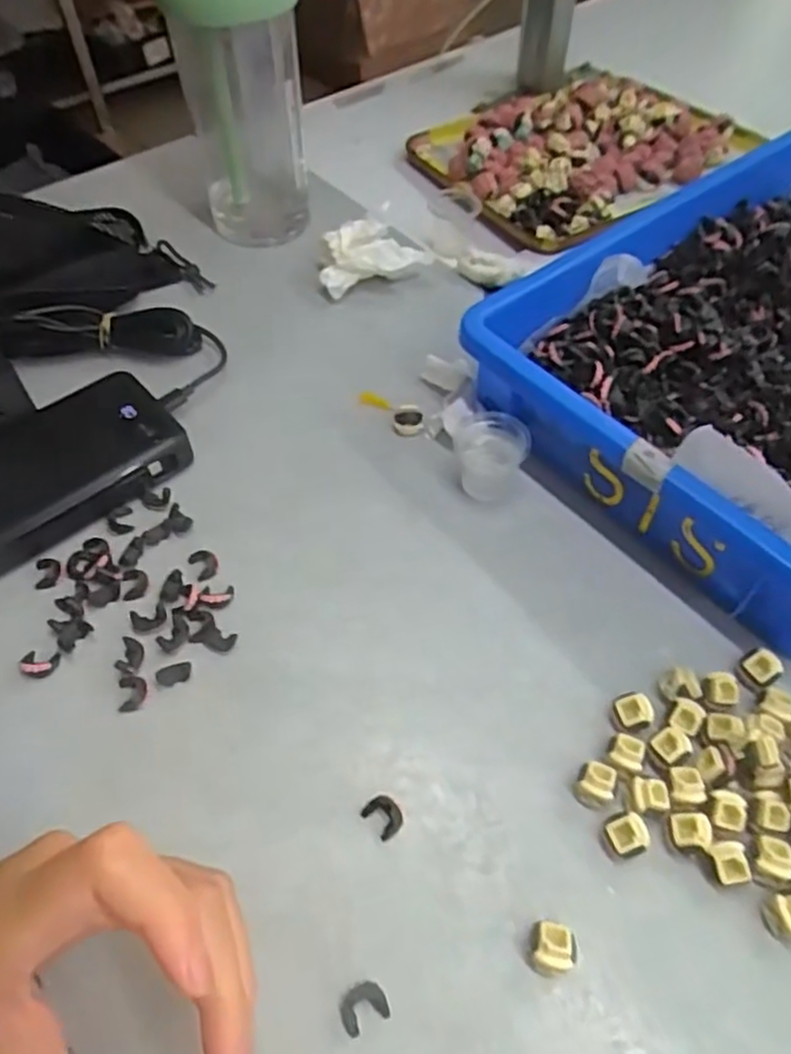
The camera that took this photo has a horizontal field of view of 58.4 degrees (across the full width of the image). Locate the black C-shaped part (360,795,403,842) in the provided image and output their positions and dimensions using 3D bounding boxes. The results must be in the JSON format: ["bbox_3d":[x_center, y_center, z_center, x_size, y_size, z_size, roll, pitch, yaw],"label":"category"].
[{"bbox_3d":[-0.004,0.116,0.284,0.013,0.007,0.015,-38,62,-21],"label":"black C-shaped part"}]

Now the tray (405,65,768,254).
[{"bbox_3d":[0.146,-0.321,0.587,0.265,0.035,0.205,-34,60,-22],"label":"tray"}]

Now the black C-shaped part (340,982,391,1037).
[{"bbox_3d":[-0.012,0.169,0.248,0.016,0.004,0.013,-22,56,-15],"label":"black C-shaped part"}]

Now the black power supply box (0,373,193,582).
[{"bbox_3d":[-0.192,-0.021,0.372,0.155,0.028,0.077,-34,60,-22],"label":"black power supply box"}]

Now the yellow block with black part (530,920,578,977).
[{"bbox_3d":[0.056,0.152,0.255,0.016,0.014,0.017,9,54,7],"label":"yellow block with black part"}]

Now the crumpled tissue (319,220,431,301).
[{"bbox_3d":[-0.017,-0.184,0.482,0.071,0.029,0.043,-15,55,-10],"label":"crumpled tissue"}]

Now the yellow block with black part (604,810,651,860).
[{"bbox_3d":[0.090,0.120,0.276,0.014,0.013,0.016,-24,57,-17],"label":"yellow block with black part"}]

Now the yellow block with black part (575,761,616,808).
[{"bbox_3d":[0.081,0.105,0.288,0.014,0.011,0.016,20,56,15],"label":"yellow block with black part"}]

